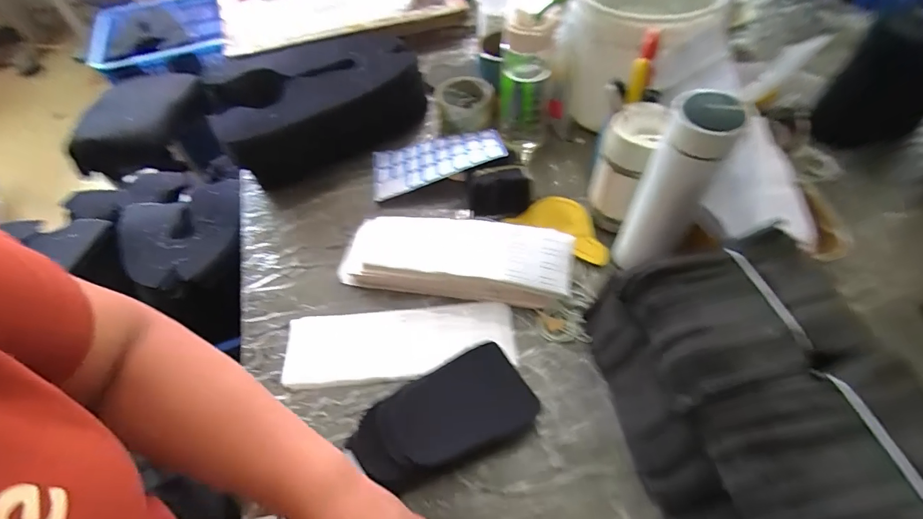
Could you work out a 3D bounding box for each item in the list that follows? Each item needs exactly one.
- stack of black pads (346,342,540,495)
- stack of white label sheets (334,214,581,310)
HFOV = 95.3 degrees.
[{"bbox_3d":[-0.012,0.162,0.428,0.168,0.051,0.095,-29,58,-15],"label":"stack of black pads"},{"bbox_3d":[-0.010,-0.005,0.541,0.290,0.037,0.094,5,56,8],"label":"stack of white label sheets"}]

